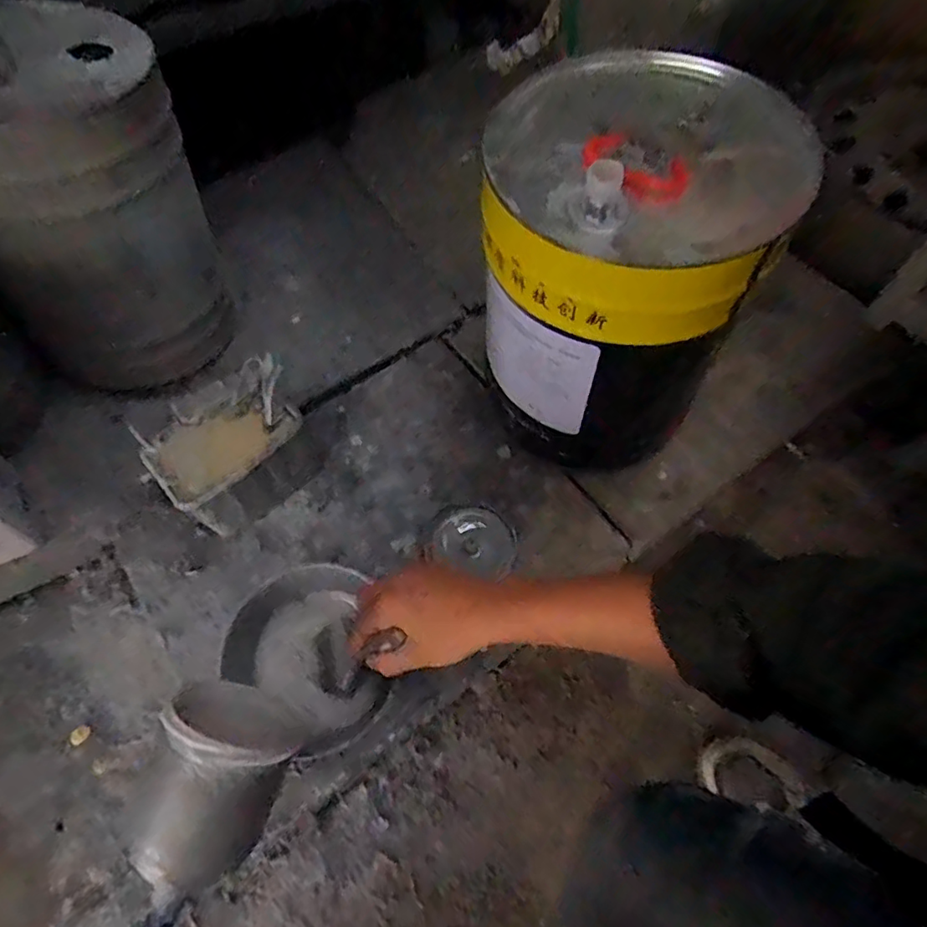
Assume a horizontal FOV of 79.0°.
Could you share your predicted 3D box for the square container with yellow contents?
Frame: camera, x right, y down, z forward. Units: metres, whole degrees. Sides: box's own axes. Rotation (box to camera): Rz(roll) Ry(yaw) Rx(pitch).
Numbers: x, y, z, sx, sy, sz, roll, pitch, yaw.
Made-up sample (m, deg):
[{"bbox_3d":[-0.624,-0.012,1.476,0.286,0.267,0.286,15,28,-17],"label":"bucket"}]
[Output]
[{"bbox_3d":[-0.259,-0.011,0.647,0.168,0.135,0.115,-40,69,-18],"label":"square container with yellow contents"}]

